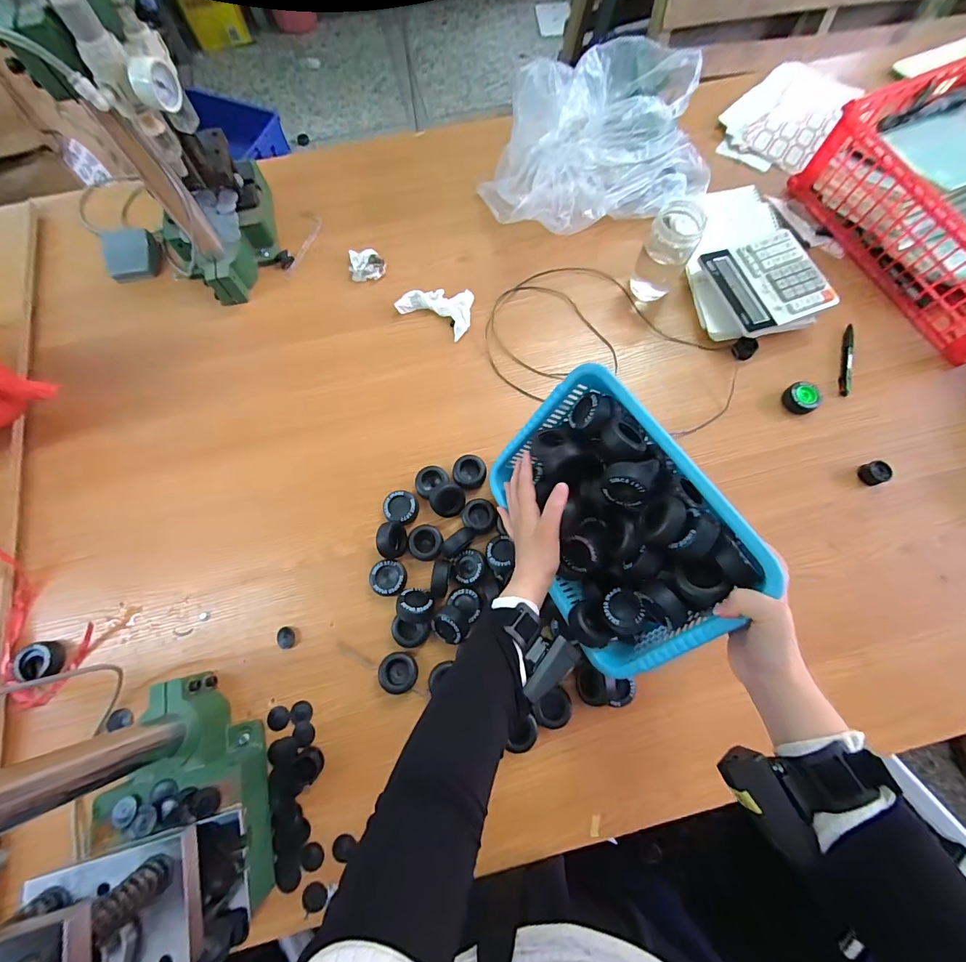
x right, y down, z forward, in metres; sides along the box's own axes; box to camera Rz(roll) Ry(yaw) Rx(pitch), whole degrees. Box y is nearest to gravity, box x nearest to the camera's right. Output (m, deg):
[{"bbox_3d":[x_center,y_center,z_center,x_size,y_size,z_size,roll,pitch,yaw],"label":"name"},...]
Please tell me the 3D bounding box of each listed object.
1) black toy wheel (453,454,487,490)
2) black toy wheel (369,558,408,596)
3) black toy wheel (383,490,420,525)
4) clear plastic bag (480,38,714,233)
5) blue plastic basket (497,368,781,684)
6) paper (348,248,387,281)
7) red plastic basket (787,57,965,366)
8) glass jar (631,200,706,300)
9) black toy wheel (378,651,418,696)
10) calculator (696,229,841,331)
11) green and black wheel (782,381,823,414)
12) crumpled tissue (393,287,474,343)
[{"bbox_3d":[-0.021,-0.014,0.647,0.050,0.022,0.048,0,74,-2],"label":"black toy wheel"},{"bbox_3d":[-0.135,0.140,0.602,0.050,0.025,0.049,0,74,-2],"label":"black toy wheel"},{"bbox_3d":[-0.123,0.040,0.630,0.048,0.025,0.047,0,74,-2],"label":"black toy wheel"},{"bbox_3d":[0.199,-0.613,0.755,0.390,0.180,0.234,-17,75,-7],"label":"clear plastic bag"},{"bbox_3d":[0.139,0.041,0.476,0.066,0.224,0.299,-4,54,-44],"label":"blue plastic basket"},{"bbox_3d":[-0.212,-0.399,0.769,0.063,0.018,0.060,-6,74,-3],"label":"paper"},{"bbox_3d":[0.867,-0.498,0.740,0.365,0.137,0.470,-28,76,-9],"label":"red plastic basket"},{"bbox_3d":[0.313,-0.391,0.713,0.084,0.135,0.069,30,75,7],"label":"glass jar"},{"bbox_3d":[-0.113,0.256,0.561,0.050,0.034,0.047,0,74,-2],"label":"black toy wheel"},{"bbox_3d":[0.482,-0.339,0.706,0.168,0.028,0.161,-22,75,-8],"label":"calculator"},{"bbox_3d":[0.527,-0.138,0.688,0.057,0.017,0.051,-28,76,-9],"label":"green and black wheel"},{"bbox_3d":[-0.074,-0.320,0.746,0.127,0.025,0.105,29,75,7],"label":"crumpled tissue"}]

